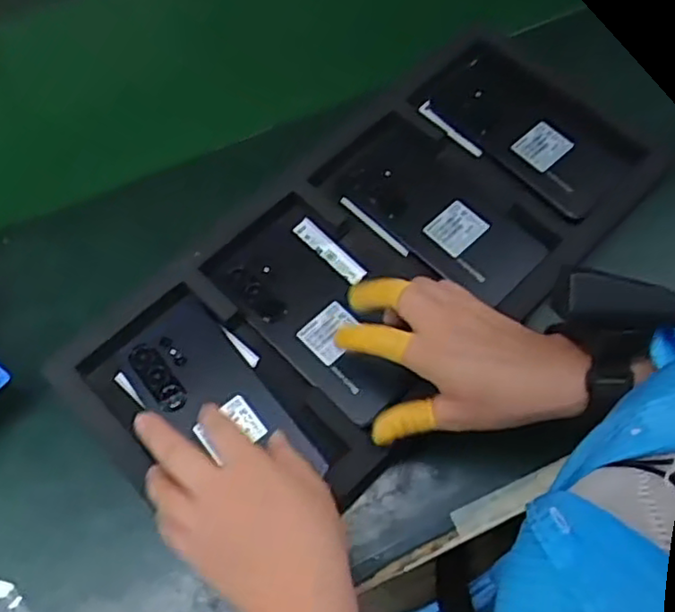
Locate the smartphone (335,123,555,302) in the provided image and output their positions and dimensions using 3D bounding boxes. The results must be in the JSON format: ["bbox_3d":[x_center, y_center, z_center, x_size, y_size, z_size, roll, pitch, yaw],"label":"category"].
[{"bbox_3d":[0.083,-0.076,0.535,0.082,0.012,0.162,-40,67,-16],"label":"smartphone"}]

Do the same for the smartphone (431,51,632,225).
[{"bbox_3d":[0.163,-0.148,0.560,0.086,0.014,0.161,-39,67,-16],"label":"smartphone"}]

